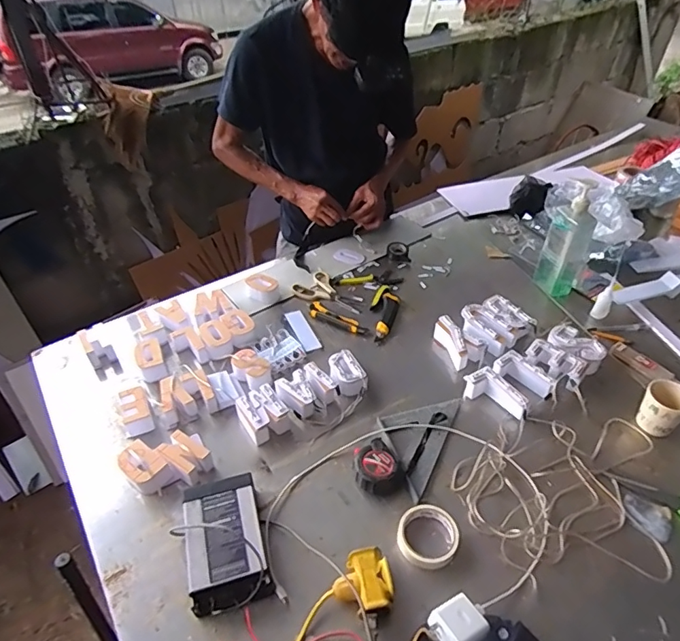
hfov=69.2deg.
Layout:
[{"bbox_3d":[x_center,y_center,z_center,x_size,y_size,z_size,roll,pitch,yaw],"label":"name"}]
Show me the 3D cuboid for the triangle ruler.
[{"bbox_3d":[0.133,0.209,0.906,0.121,0.015,0.228,19,47,20],"label":"triangle ruler"}]

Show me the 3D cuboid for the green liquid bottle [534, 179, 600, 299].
[{"bbox_3d":[0.533,-0.185,1.152,0.097,0.271,0.077,16,44,18],"label":"green liquid bottle"}]

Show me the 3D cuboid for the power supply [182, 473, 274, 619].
[{"bbox_3d":[-0.177,0.332,0.746,0.118,0.052,0.188,-12,43,-12],"label":"power supply"}]

